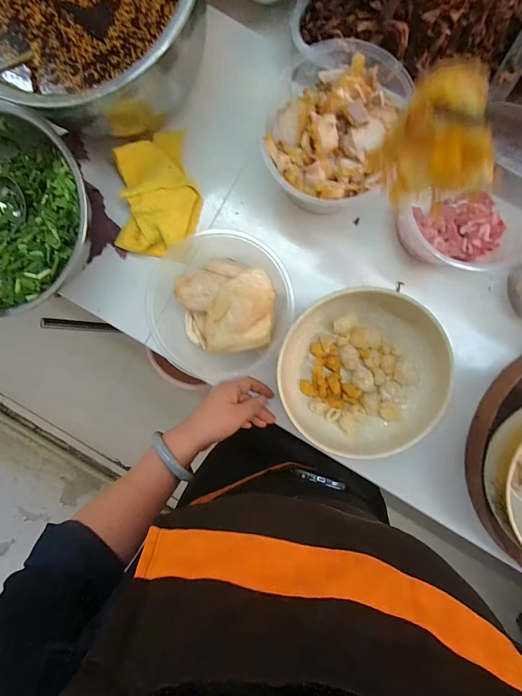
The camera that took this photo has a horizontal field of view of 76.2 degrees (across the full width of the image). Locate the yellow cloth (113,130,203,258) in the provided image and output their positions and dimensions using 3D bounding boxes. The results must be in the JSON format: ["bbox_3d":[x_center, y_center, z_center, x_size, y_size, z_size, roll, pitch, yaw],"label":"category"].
[{"bbox_3d":[-0.144,-0.212,0.454,0.114,0.040,0.165,0,94,4],"label":"yellow cloth"}]

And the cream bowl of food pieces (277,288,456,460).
[{"bbox_3d":[0.124,0.036,0.423,0.190,0.070,0.209,0,94,4],"label":"cream bowl of food pieces"}]

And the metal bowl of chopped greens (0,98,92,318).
[{"bbox_3d":[-0.338,-0.173,0.441,0.251,0.083,0.243,0,94,4],"label":"metal bowl of chopped greens"}]

